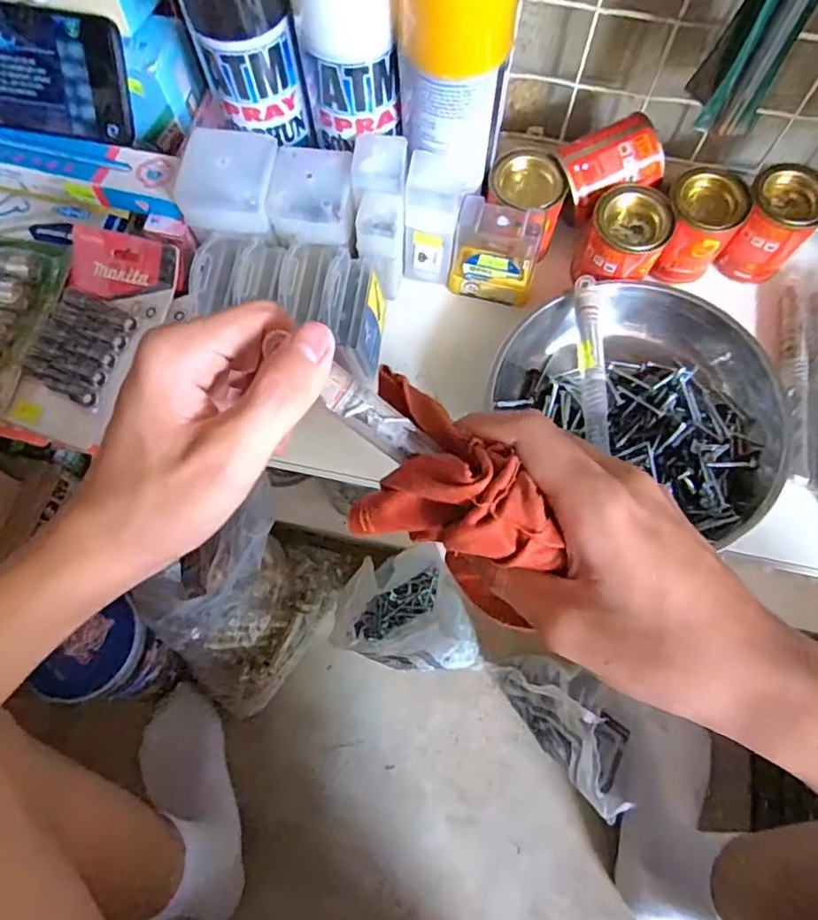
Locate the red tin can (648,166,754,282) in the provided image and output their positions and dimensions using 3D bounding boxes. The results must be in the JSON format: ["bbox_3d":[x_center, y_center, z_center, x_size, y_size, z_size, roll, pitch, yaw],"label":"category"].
[{"bbox_3d":[0.208,-0.168,0.436,0.052,0.063,0.052,31,72,12],"label":"red tin can"}]

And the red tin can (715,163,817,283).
[{"bbox_3d":[0.267,-0.172,0.438,0.051,0.069,0.046,36,73,13],"label":"red tin can"}]

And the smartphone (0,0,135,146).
[{"bbox_3d":[-0.277,-0.272,0.411,0.169,0.074,0.010,10,33,3],"label":"smartphone"}]

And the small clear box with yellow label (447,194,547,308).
[{"bbox_3d":[0.063,-0.152,0.432,0.060,0.076,0.031,12,69,5],"label":"small clear box with yellow label"}]

